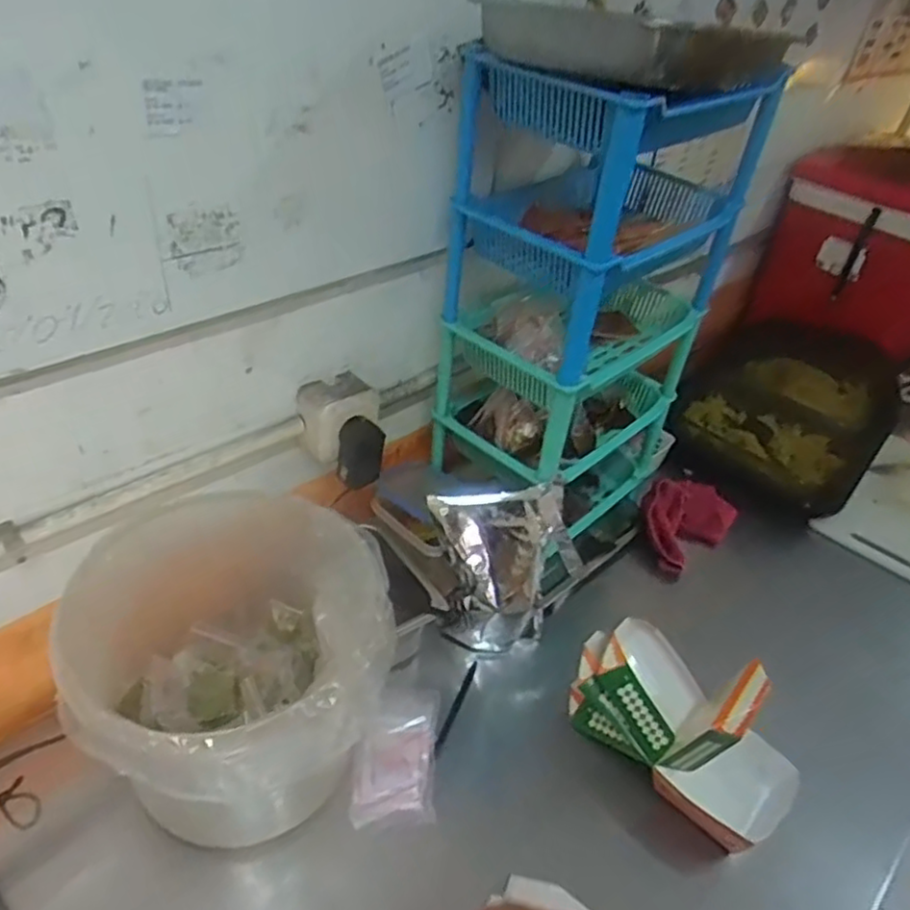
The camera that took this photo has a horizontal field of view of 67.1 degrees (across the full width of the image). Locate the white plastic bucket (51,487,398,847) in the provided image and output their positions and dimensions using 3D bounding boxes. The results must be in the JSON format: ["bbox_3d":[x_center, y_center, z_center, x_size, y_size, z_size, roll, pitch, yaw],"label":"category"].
[{"bbox_3d":[-0.192,0.200,0.640,0.252,0.201,0.240,4,39,-4],"label":"white plastic bucket"}]

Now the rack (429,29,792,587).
[{"bbox_3d":[0.150,-0.159,0.834,0.229,0.562,0.322,31,45,27],"label":"rack"}]

